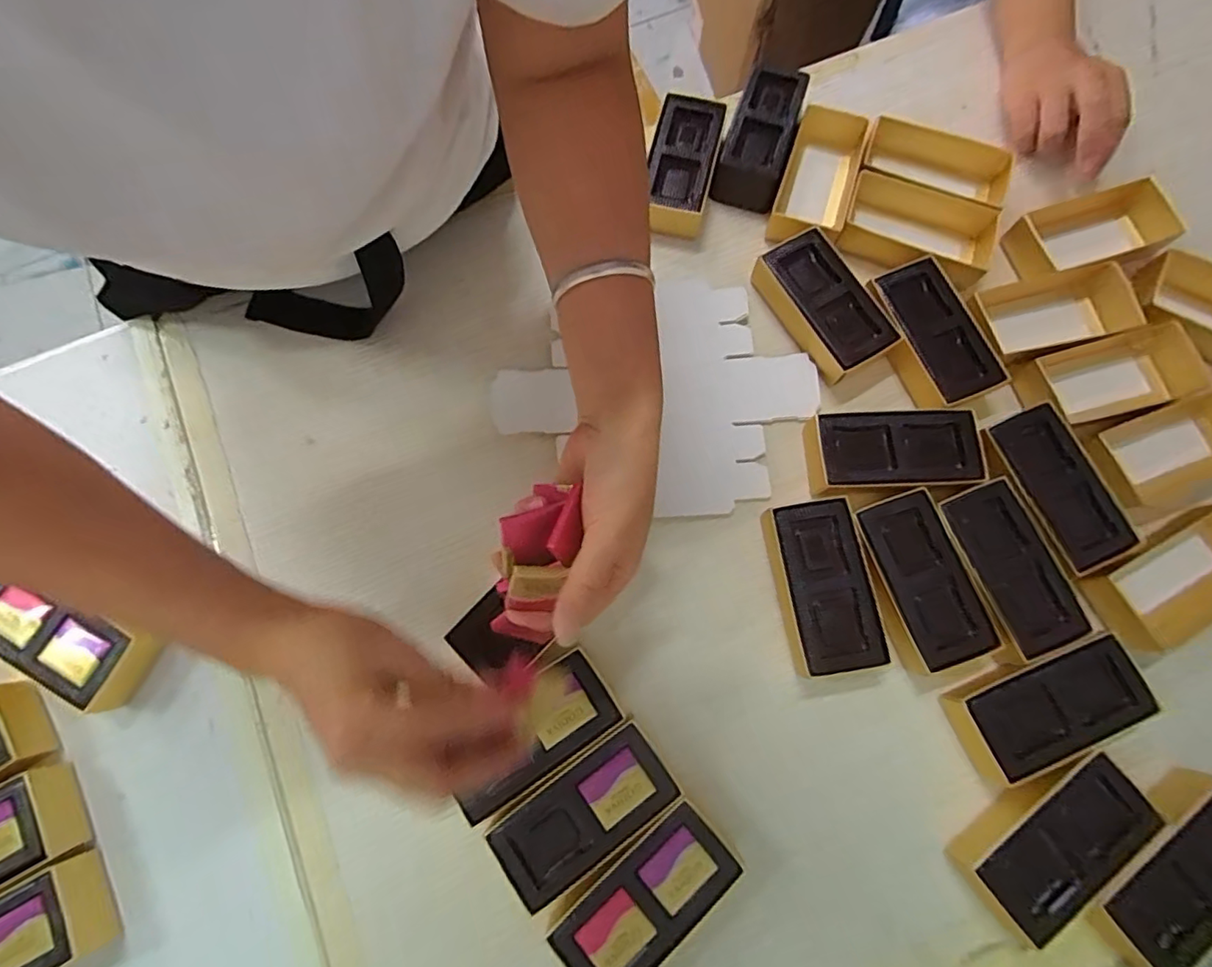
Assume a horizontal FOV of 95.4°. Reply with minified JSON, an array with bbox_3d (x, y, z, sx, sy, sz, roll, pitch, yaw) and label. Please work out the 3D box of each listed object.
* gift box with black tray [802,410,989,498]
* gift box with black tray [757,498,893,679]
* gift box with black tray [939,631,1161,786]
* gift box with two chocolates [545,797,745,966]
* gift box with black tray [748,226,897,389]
[{"bbox_3d":[0.206,-0.023,0.404,0.116,0.033,0.060,-6,76,-1],"label":"gift box with black tray"},{"bbox_3d":[0.149,0.070,0.380,0.057,0.030,0.113,-10,76,-2],"label":"gift box with black tray"},{"bbox_3d":[0.284,0.143,0.360,0.113,0.033,0.061,-21,76,-5],"label":"gift box with black tray"},{"bbox_3d":[0.024,0.248,0.335,0.111,0.029,0.055,-41,79,-9],"label":"gift box with two chocolates"},{"bbox_3d":[0.168,-0.141,0.431,0.056,0.029,0.118,-29,77,-6],"label":"gift box with black tray"}]

